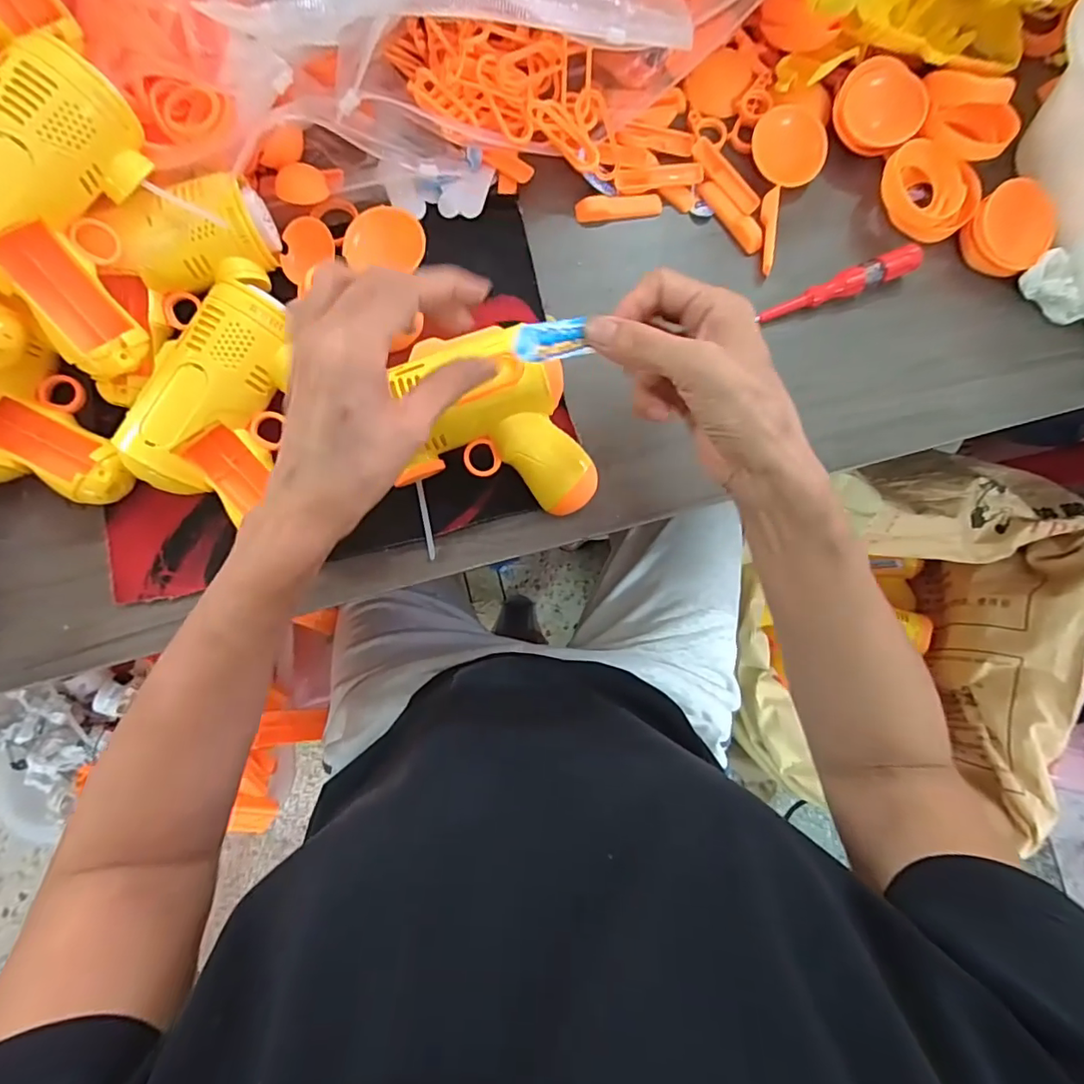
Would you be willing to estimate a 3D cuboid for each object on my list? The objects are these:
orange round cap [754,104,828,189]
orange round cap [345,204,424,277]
[{"bbox_3d":[0.180,-0.286,0.392,0.054,0.016,0.050,0,86,-2],"label":"orange round cap"},{"bbox_3d":[-0.109,-0.210,0.379,0.054,0.014,0.045,11,86,-1],"label":"orange round cap"}]

